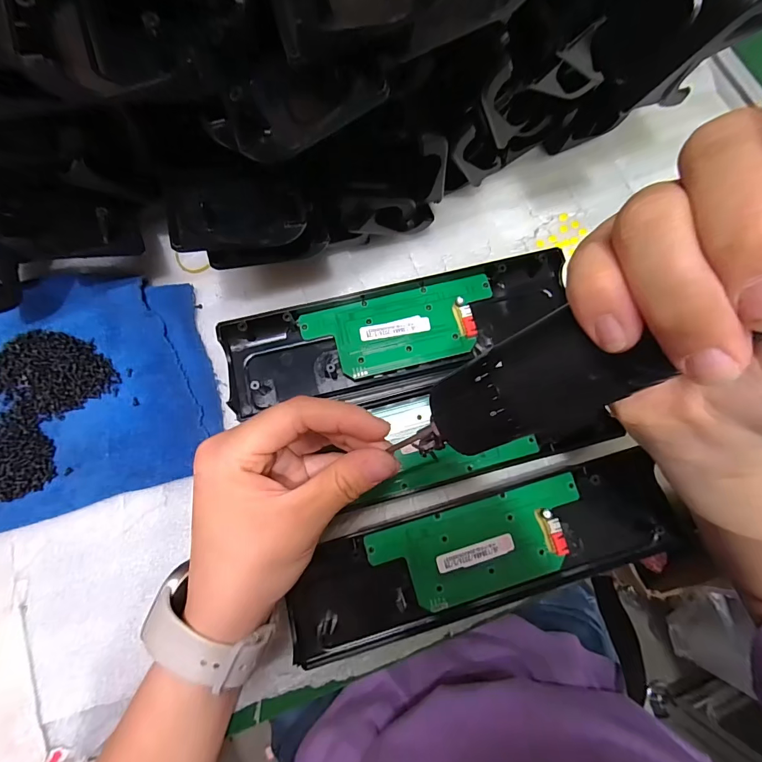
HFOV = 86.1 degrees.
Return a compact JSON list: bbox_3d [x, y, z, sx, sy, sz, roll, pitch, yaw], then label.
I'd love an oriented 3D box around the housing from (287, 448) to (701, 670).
[{"bbox_3d":[0.067,0.107,0.254,0.249,0.019,0.069,-16,79,-5],"label":"housing"}]

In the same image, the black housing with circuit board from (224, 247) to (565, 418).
[{"bbox_3d":[0.013,-0.032,0.285,0.238,0.016,0.075,-13,78,-4],"label":"black housing with circuit board"}]

